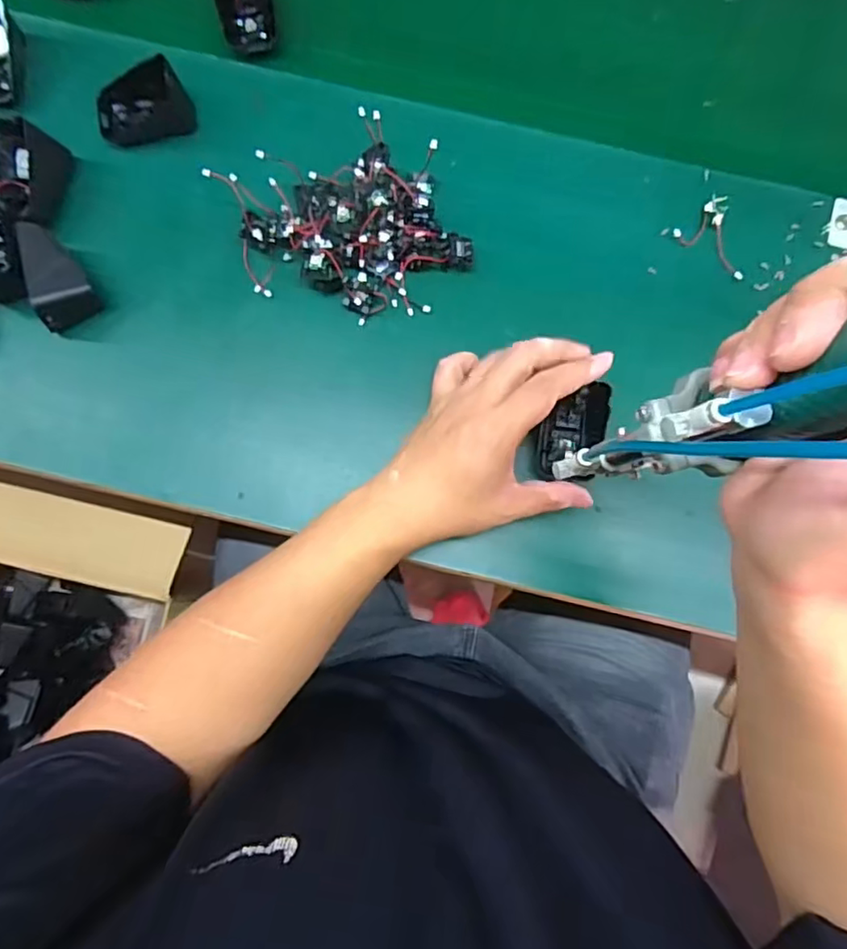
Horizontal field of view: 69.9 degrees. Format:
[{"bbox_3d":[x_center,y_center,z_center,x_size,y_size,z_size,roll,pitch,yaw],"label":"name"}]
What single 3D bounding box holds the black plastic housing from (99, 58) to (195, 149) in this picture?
[{"bbox_3d":[-0.213,-0.282,0.453,0.067,0.037,0.049,-16,83,-2],"label":"black plastic housing"}]

